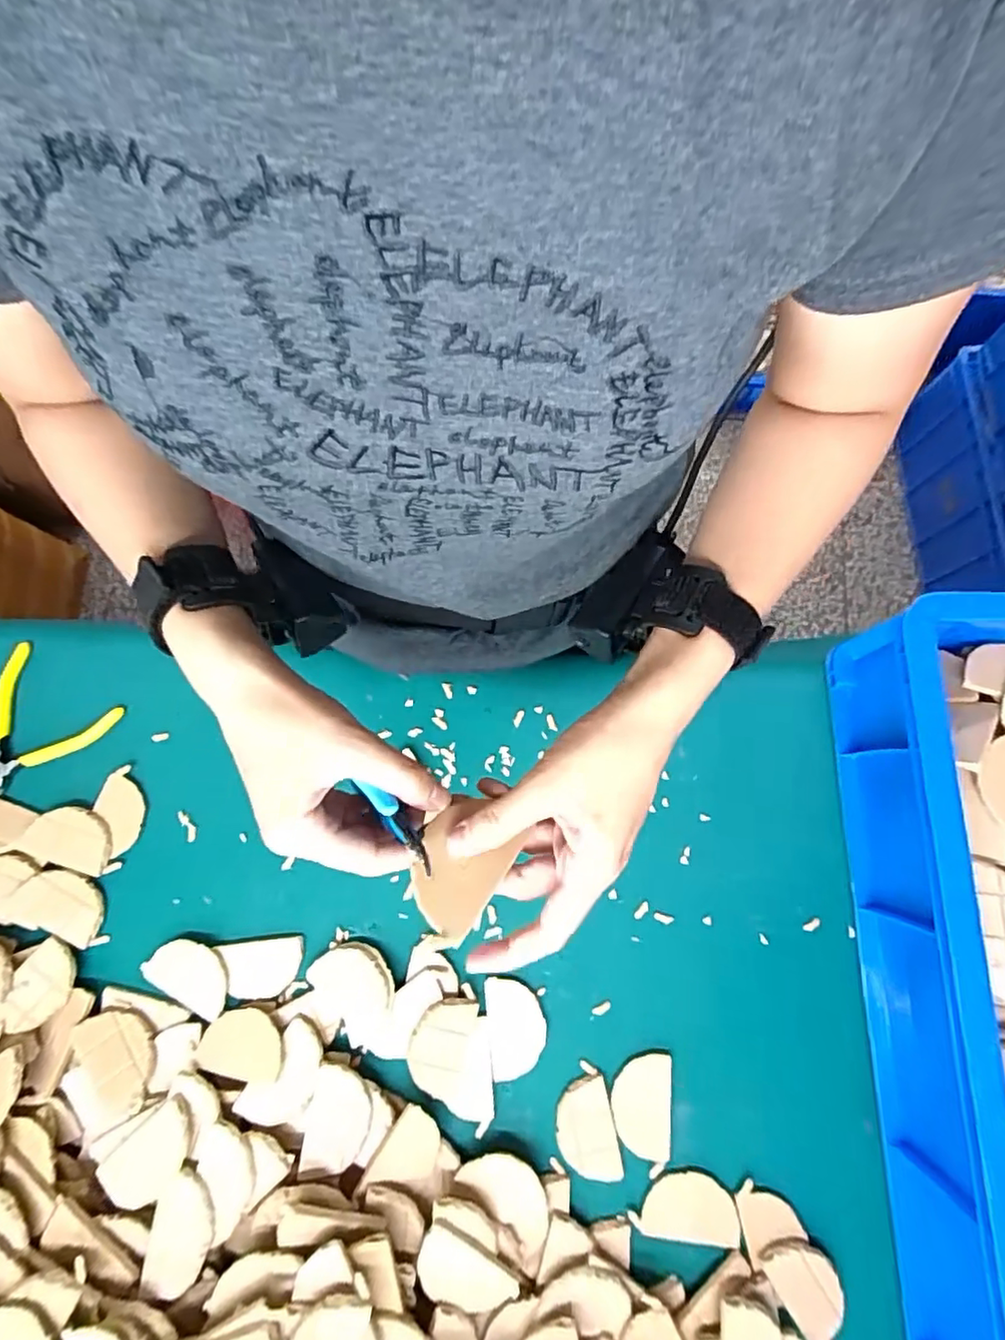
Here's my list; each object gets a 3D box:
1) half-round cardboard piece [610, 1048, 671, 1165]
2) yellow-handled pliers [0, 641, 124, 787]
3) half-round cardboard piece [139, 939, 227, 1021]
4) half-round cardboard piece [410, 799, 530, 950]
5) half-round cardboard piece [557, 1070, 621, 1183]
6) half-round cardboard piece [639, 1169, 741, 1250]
[{"bbox_3d":[0.105,0.326,0.440,0.043,0.004,0.069,4,78,1],"label":"half-round cardboard piece"},{"bbox_3d":[-0.403,0.050,0.496,0.108,0.012,0.111,34,80,7],"label":"yellow-handled pliers"},{"bbox_3d":[-0.244,0.236,0.457,0.070,0.004,0.041,28,79,6],"label":"half-round cardboard piece"},{"bbox_3d":[-0.022,0.092,0.275,0.042,0.004,0.062,32,58,6],"label":"half-round cardboard piece"},{"bbox_3d":[0.062,0.345,0.440,0.043,0.004,0.068,-11,78,-2],"label":"half-round cardboard piece"},{"bbox_3d":[0.137,0.393,0.429,0.069,0.004,0.044,6,78,2],"label":"half-round cardboard piece"}]

